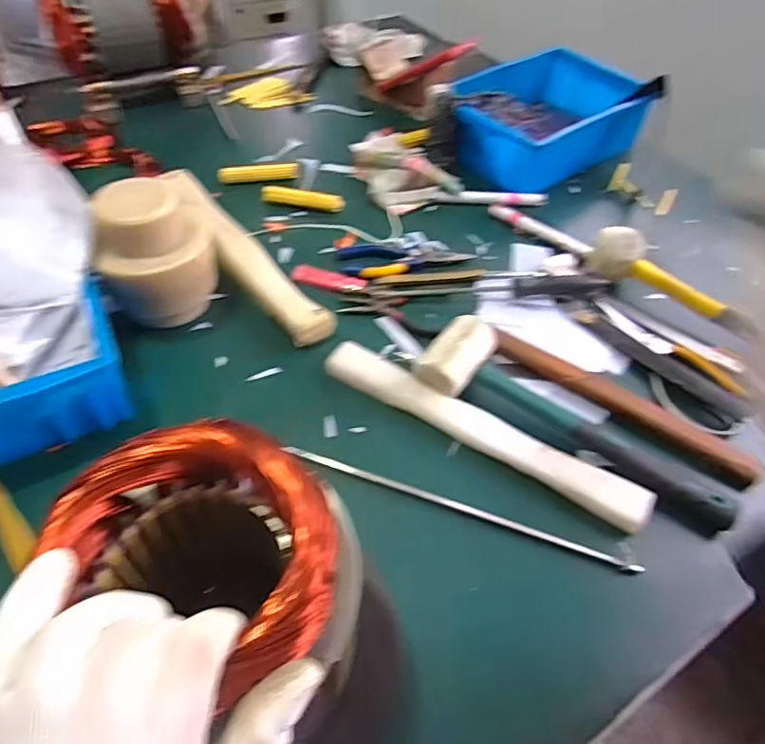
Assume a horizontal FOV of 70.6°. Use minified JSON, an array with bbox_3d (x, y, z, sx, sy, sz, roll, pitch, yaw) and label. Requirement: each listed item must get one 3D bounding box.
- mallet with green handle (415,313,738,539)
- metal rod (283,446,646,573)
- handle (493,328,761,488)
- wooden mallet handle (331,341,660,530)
[{"bbox_3d":[0.167,0.040,0.471,0.281,0.047,0.070,28,54,19],"label":"mallet with green handle"},{"bbox_3d":[0.056,0.108,0.440,0.296,0.013,0.007,18,51,11],"label":"metal rod"},{"bbox_3d":[0.212,0.028,0.500,0.249,0.020,0.033,35,56,23],"label":"handle"},{"bbox_3d":[0.082,0.051,0.475,0.295,0.021,0.035,27,53,18],"label":"wooden mallet handle"}]

